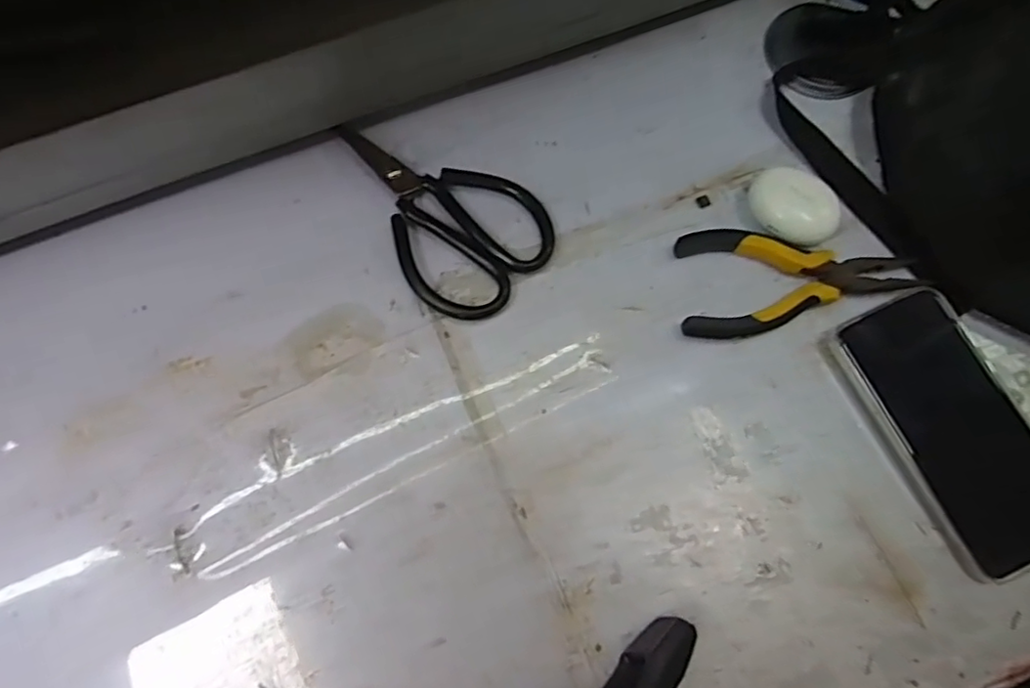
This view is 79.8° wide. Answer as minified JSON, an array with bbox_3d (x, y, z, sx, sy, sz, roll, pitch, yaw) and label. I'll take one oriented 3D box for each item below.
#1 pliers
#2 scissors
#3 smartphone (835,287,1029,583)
[{"bbox_3d":[0.180,-0.040,0.391,0.147,0.020,0.069,-1,75,-1],"label":"pliers"},{"bbox_3d":[-0.054,-0.090,0.406,0.157,0.012,0.096,41,78,10],"label":"scissors"},{"bbox_3d":[0.263,0.051,0.366,0.083,0.016,0.167,-25,77,-7],"label":"smartphone"}]

